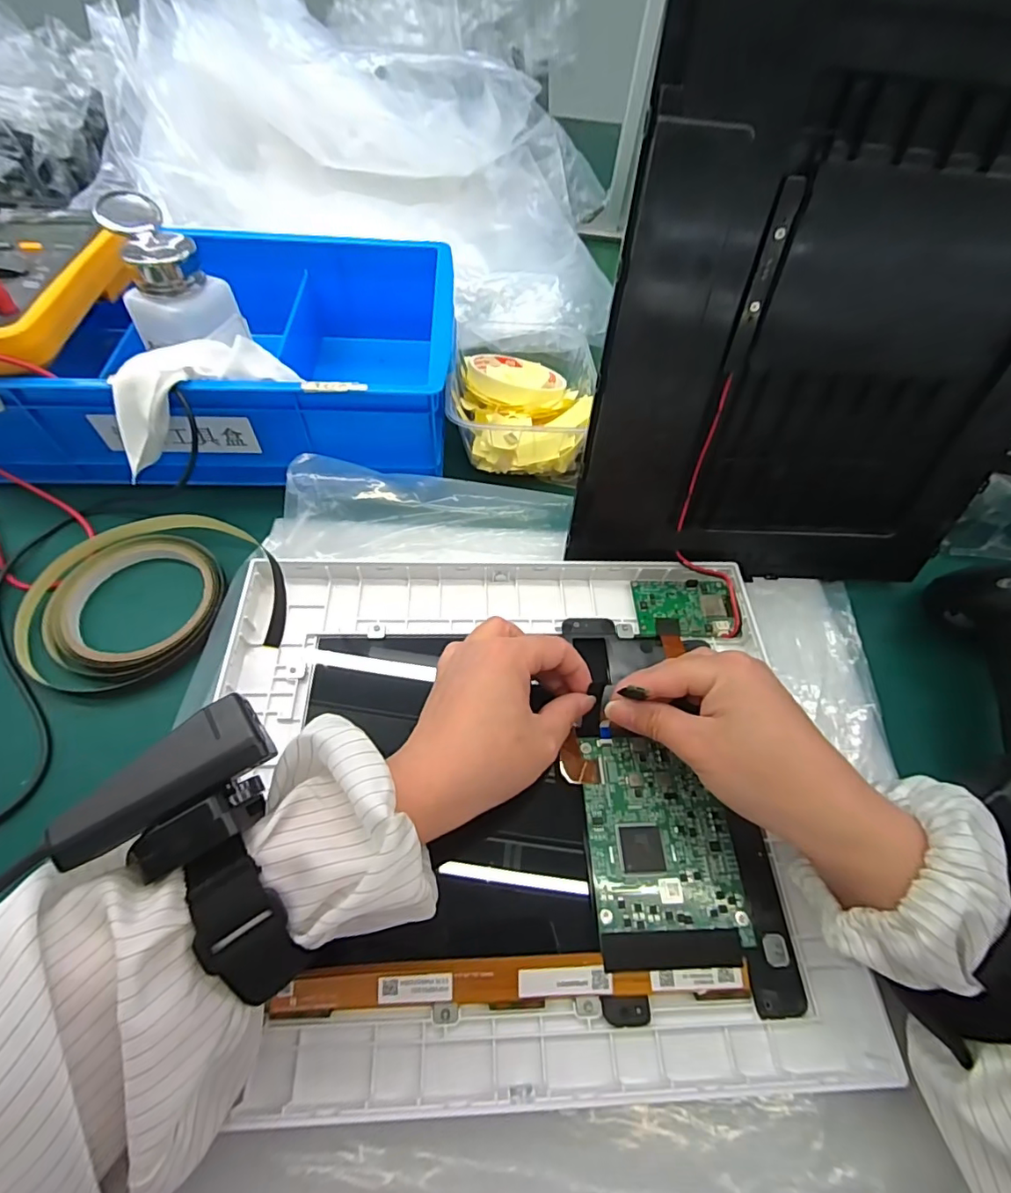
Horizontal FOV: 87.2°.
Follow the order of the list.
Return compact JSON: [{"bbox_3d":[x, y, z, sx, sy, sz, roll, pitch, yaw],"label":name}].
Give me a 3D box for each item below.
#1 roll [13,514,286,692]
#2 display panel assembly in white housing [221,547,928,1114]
[{"bbox_3d":[-0.220,-0.008,0.329,0.152,0.025,0.117,-13,59,-12],"label":"roll"},{"bbox_3d":[0.003,0.087,0.270,0.298,0.023,0.252,0,58,-4],"label":"display panel assembly in white housing"}]

